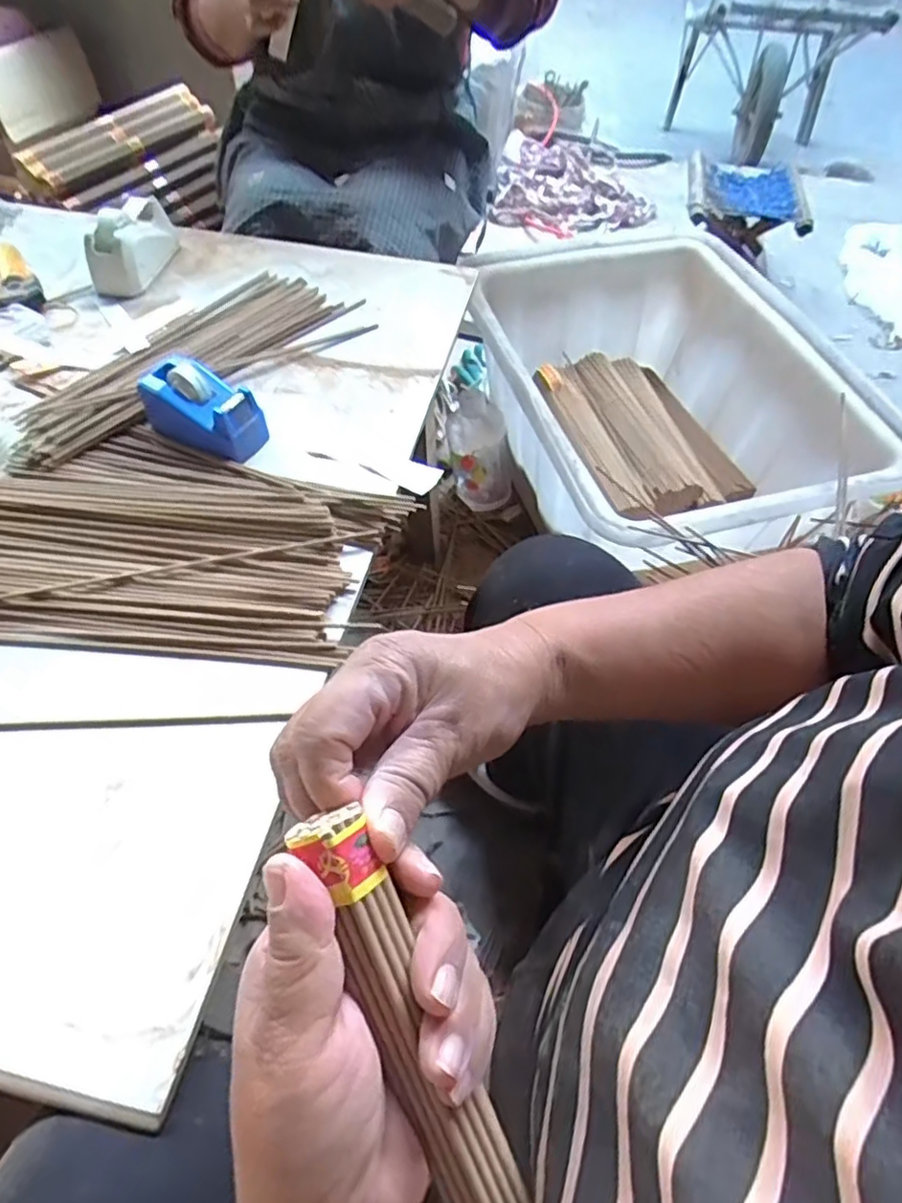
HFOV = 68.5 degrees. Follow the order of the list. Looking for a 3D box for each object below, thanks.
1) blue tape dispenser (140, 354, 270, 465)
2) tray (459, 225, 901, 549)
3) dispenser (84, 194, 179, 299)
[{"bbox_3d":[-0.212,-0.164,0.570,0.100,0.053,0.055,24,59,15],"label":"blue tape dispenser"},{"bbox_3d":[0.298,-0.276,0.944,0.458,0.215,0.565,-14,57,-11],"label":"tray"},{"bbox_3d":[-0.347,-0.392,0.727,0.056,0.059,0.113,12,56,7],"label":"dispenser"}]

